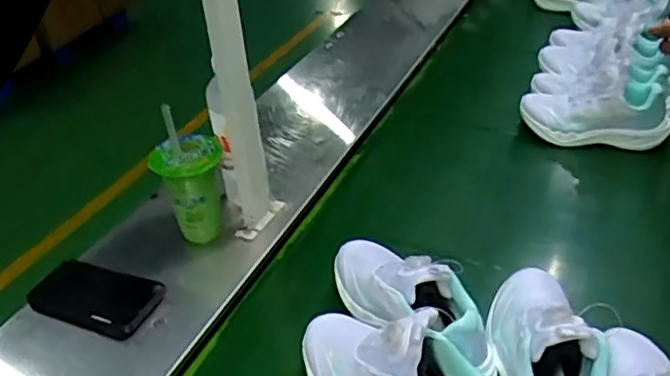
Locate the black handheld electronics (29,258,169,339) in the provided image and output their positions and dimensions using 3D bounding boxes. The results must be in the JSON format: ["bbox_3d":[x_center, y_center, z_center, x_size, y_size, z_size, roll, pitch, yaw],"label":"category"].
[{"bbox_3d":[-0.300,0.135,0.789,0.168,0.013,0.082,12,52,21],"label":"black handheld electronics"}]

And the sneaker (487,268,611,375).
[{"bbox_3d":[0.209,0.162,0.625,0.087,0.107,0.218,-4,36,1],"label":"sneaker"}]

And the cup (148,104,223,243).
[{"bbox_3d":[-0.190,-0.004,0.840,0.093,0.196,0.078,-12,36,-10],"label":"cup"}]

